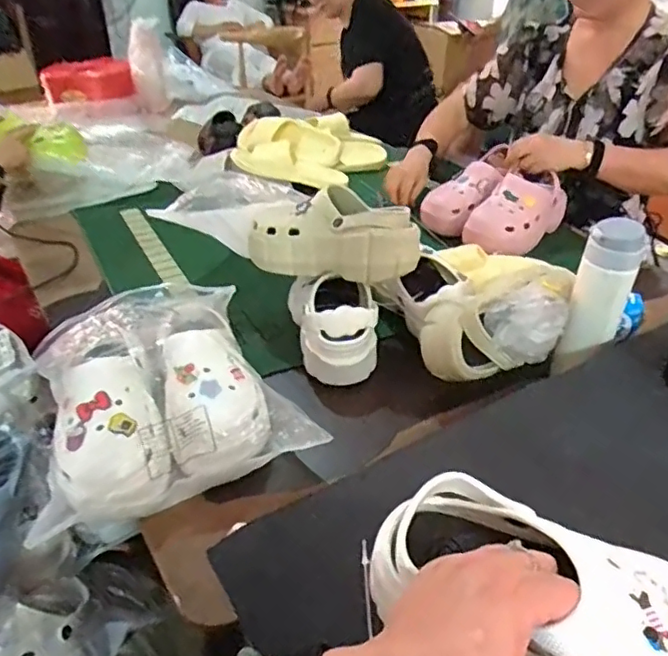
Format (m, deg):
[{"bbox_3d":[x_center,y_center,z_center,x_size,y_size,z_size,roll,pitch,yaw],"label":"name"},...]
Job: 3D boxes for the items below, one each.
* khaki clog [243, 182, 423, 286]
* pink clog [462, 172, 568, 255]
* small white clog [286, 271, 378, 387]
[{"bbox_3d":[-0.005,-0.124,0.842,0.247,0.110,0.101,18,38,26],"label":"khaki clog"},{"bbox_3d":[0.348,-0.222,1.138,0.229,0.096,0.109,-29,43,-36],"label":"pink clog"},{"bbox_3d":[0.001,-0.009,0.835,0.104,0.093,0.156,-8,34,-11],"label":"small white clog"}]

